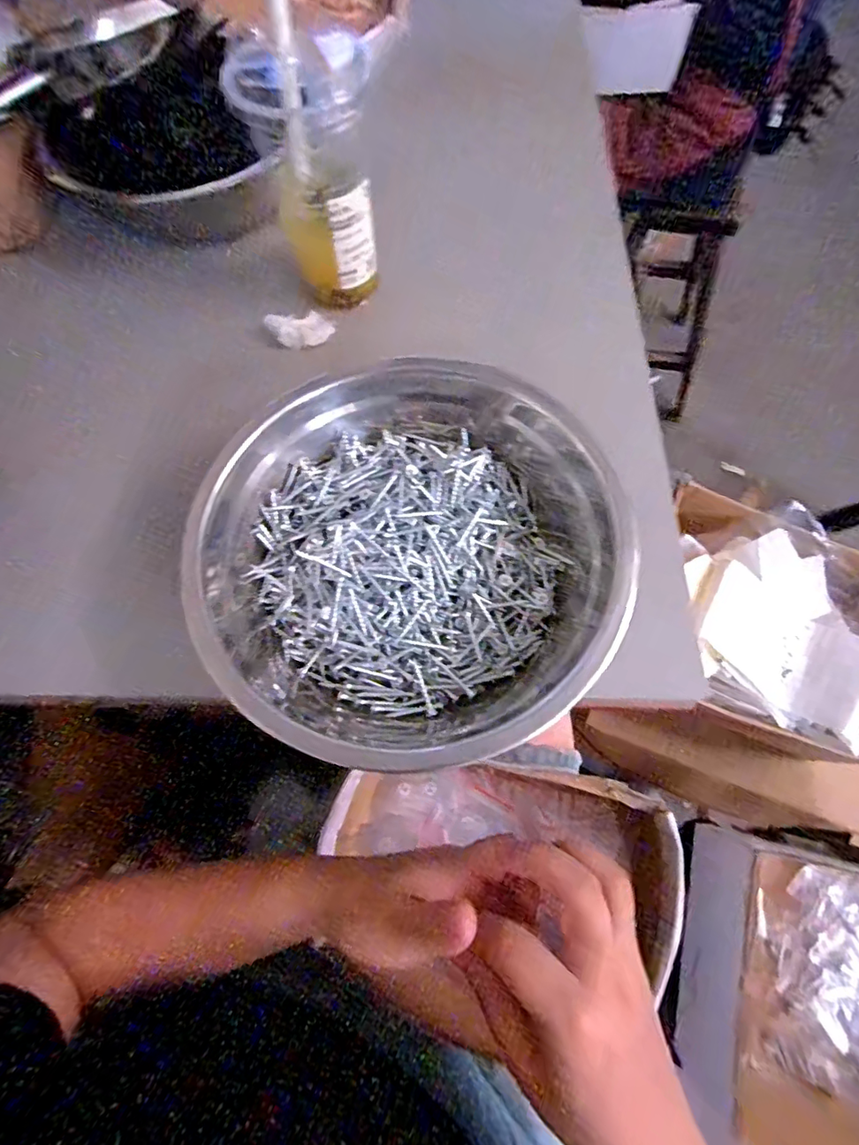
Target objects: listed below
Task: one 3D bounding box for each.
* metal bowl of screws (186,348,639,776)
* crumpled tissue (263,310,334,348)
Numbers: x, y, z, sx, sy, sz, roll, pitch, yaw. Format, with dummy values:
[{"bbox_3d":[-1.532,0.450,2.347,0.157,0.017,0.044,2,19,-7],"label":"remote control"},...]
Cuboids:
[{"bbox_3d":[0.000,-0.025,0.337,0.257,0.067,0.288,20,71,9],"label":"metal bowl of screws"},{"bbox_3d":[-0.111,-0.209,0.445,0.055,0.019,0.026,-7,68,-16],"label":"crumpled tissue"}]

